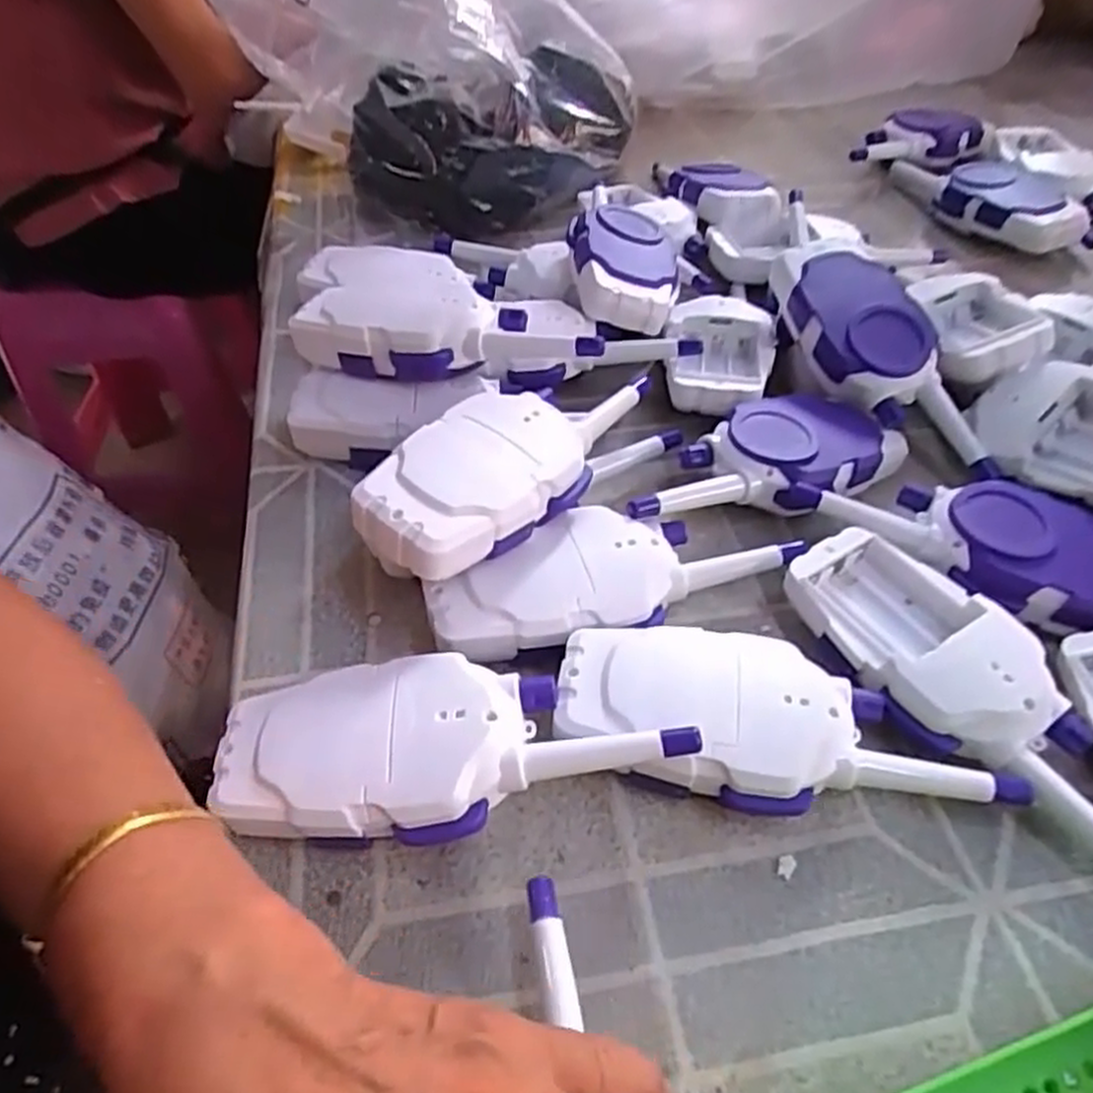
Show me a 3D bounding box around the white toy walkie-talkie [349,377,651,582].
[{"bbox_3d":[-0.010,-0.039,0.336,0.151,0.044,0.055,-37,56,-28],"label":"white toy walkie-talkie"}]

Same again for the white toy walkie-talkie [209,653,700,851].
[{"bbox_3d":[-0.033,0.075,0.281,0.158,0.040,0.062,-2,49,3],"label":"white toy walkie-talkie"}]

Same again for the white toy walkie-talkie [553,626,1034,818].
[{"bbox_3d":[0.084,0.066,0.288,0.158,0.035,0.060,5,50,8],"label":"white toy walkie-talkie"}]

